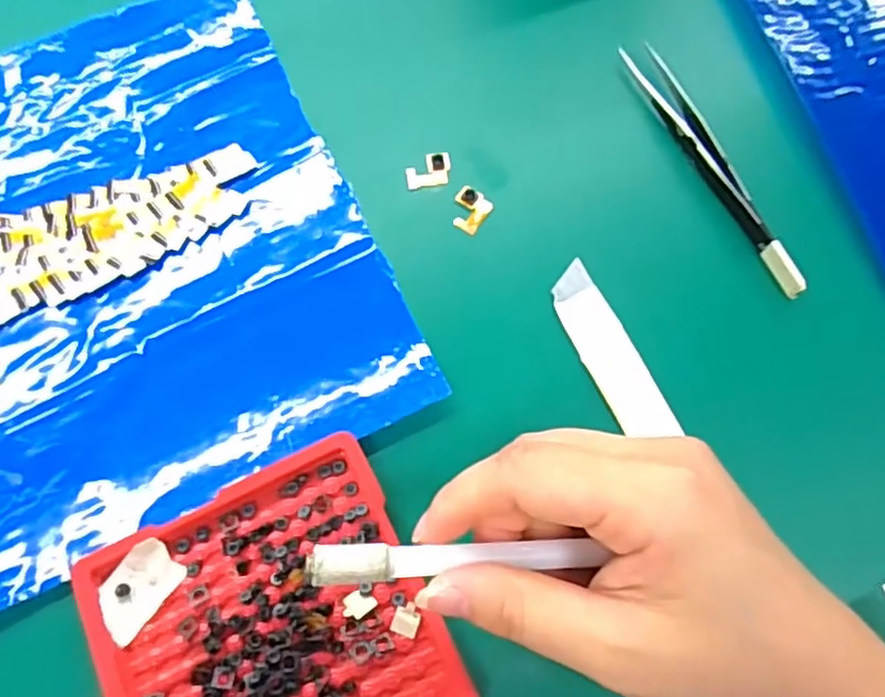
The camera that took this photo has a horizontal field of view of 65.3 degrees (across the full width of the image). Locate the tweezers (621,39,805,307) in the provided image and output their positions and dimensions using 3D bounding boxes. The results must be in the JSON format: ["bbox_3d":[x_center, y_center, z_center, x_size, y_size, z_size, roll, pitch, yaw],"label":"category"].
[{"bbox_3d":[0.106,-0.074,0.279,0.015,0.010,0.125,-20,72,-6],"label":"tweezers"}]

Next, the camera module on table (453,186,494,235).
[{"bbox_3d":[0.011,-0.056,0.276,0.015,0.004,0.019,33,74,11],"label":"camera module on table"}]

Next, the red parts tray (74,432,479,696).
[{"bbox_3d":[-0.053,0.092,0.221,0.097,0.011,0.100,-28,73,-9],"label":"red parts tray"}]

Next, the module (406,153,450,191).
[{"bbox_3d":[-0.006,-0.073,0.282,0.019,0.004,0.014,-13,71,-4],"label":"module"}]

